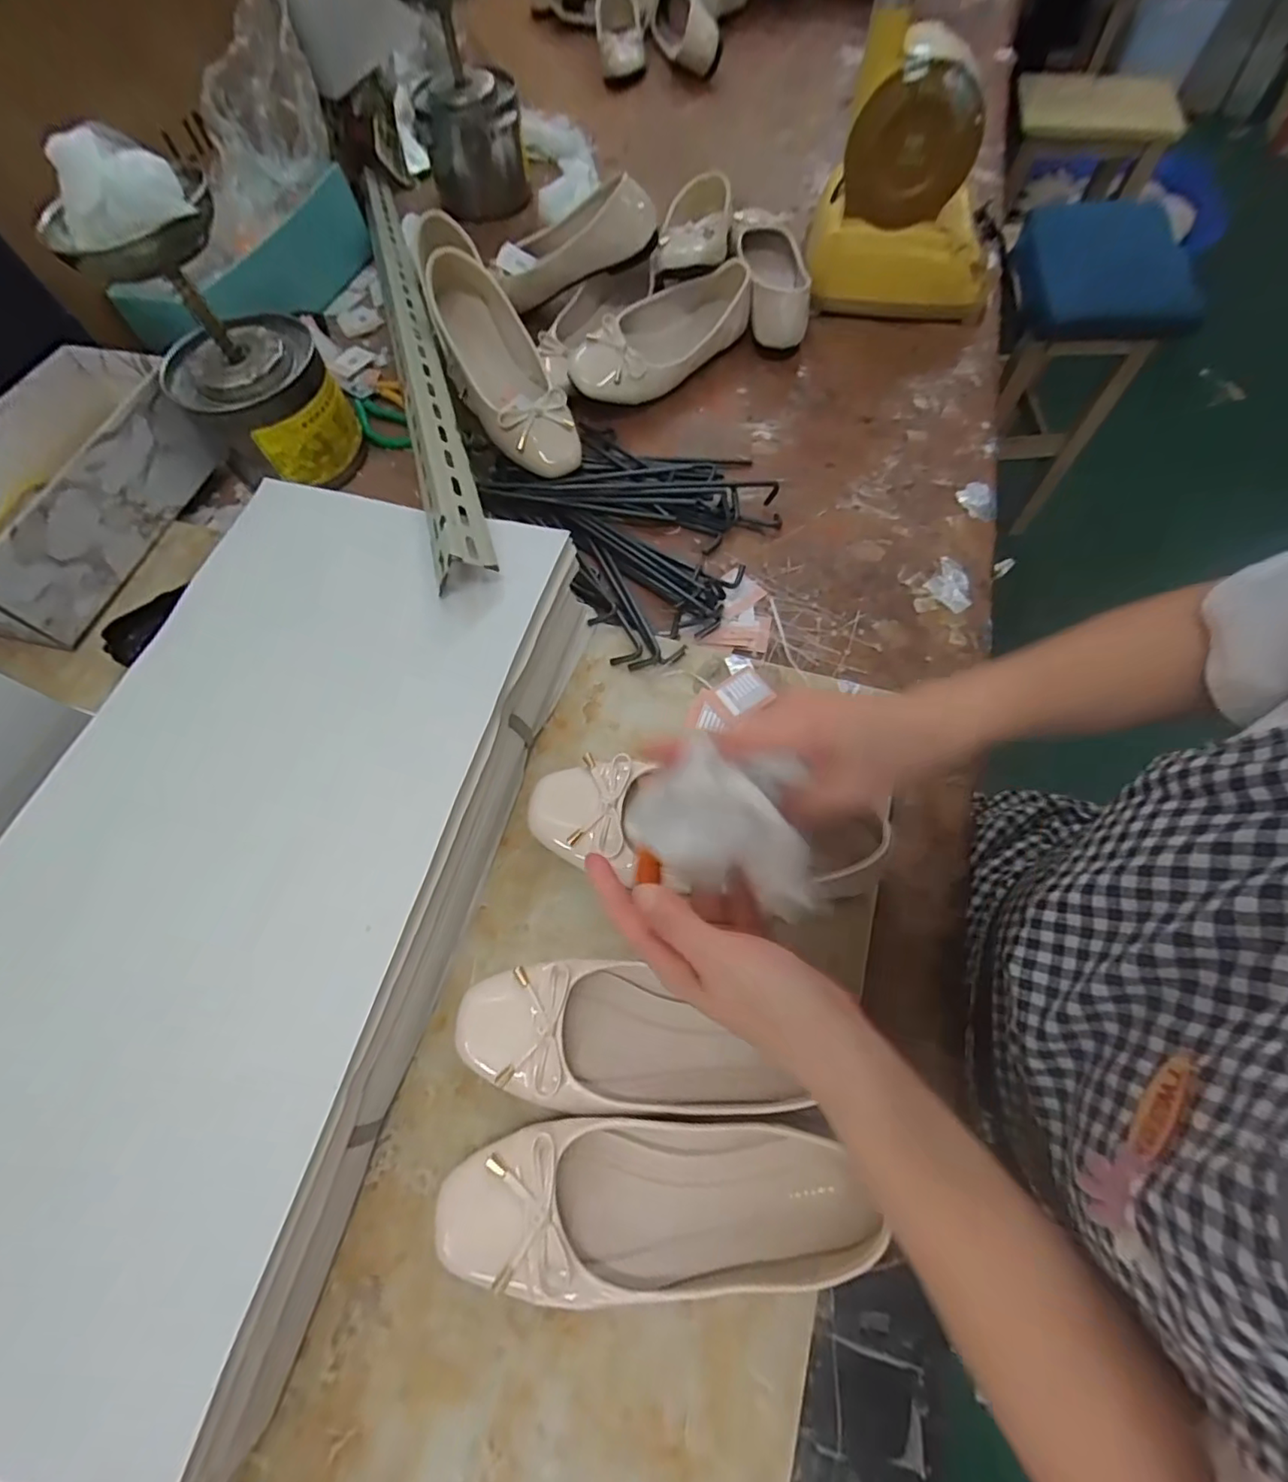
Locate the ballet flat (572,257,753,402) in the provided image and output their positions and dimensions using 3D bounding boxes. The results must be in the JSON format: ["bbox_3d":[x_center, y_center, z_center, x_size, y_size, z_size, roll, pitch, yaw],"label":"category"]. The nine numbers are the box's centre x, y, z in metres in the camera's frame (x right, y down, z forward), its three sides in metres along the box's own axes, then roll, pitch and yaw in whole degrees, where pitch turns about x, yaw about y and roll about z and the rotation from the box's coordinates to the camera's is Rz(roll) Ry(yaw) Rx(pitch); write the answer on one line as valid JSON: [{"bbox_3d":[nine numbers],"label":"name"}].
[{"bbox_3d":[0.023,-0.439,0.644,0.231,0.078,0.078,-36,70,-14],"label":"ballet flat"}]

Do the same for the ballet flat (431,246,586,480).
[{"bbox_3d":[-0.141,-0.374,0.594,0.084,0.077,0.233,-28,86,-11],"label":"ballet flat"}]

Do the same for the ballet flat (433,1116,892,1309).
[{"bbox_3d":[0.006,0.256,0.321,0.234,0.052,0.081,-3,65,0],"label":"ballet flat"}]

